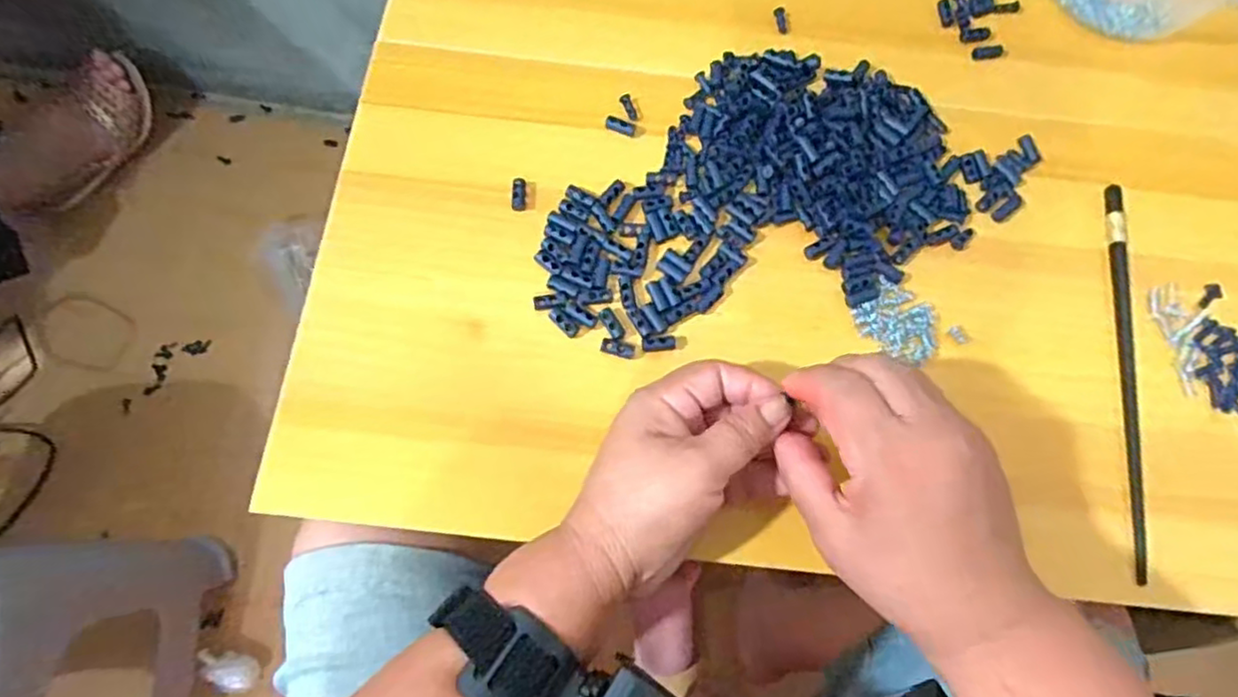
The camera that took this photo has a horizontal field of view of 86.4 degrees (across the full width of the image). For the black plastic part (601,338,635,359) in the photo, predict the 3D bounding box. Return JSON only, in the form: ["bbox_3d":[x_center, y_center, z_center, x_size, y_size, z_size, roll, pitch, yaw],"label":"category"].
[{"bbox_3d":[-0.001,0.000,0.354,0.018,0.004,0.009,14,73,3],"label":"black plastic part"}]

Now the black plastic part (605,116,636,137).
[{"bbox_3d":[0.001,-0.135,0.399,0.019,0.004,0.008,20,73,5],"label":"black plastic part"}]

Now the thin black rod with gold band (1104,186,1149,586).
[{"bbox_3d":[0.282,0.009,0.365,0.010,0.004,0.226,9,72,2],"label":"thin black rod with gold band"}]

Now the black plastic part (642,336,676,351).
[{"bbox_3d":[0.022,-0.003,0.357,0.018,0.004,0.008,-5,73,-3],"label":"black plastic part"}]

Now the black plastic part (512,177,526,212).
[{"bbox_3d":[-0.058,-0.090,0.381,0.008,0.006,0.021,-1,72,-1],"label":"black plastic part"}]

